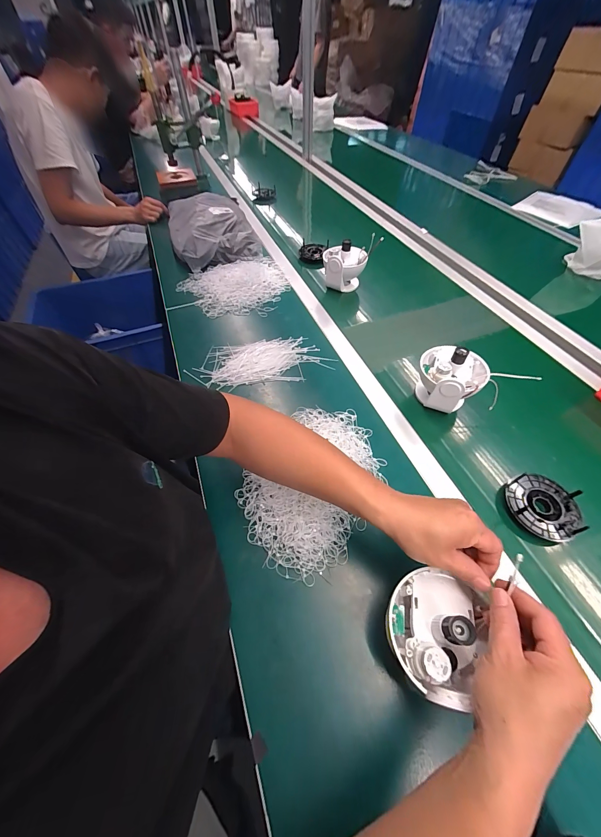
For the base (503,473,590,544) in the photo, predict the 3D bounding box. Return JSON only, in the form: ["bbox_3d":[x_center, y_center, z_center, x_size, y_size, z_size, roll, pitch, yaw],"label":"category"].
[{"bbox_3d":[0.374,0.139,0.456,0.099,0.037,0.099,-1,54,1],"label":"base"}]

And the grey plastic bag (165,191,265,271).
[{"bbox_3d":[-0.286,-0.601,0.927,0.243,0.106,0.303,-21,56,-13],"label":"grey plastic bag"}]

